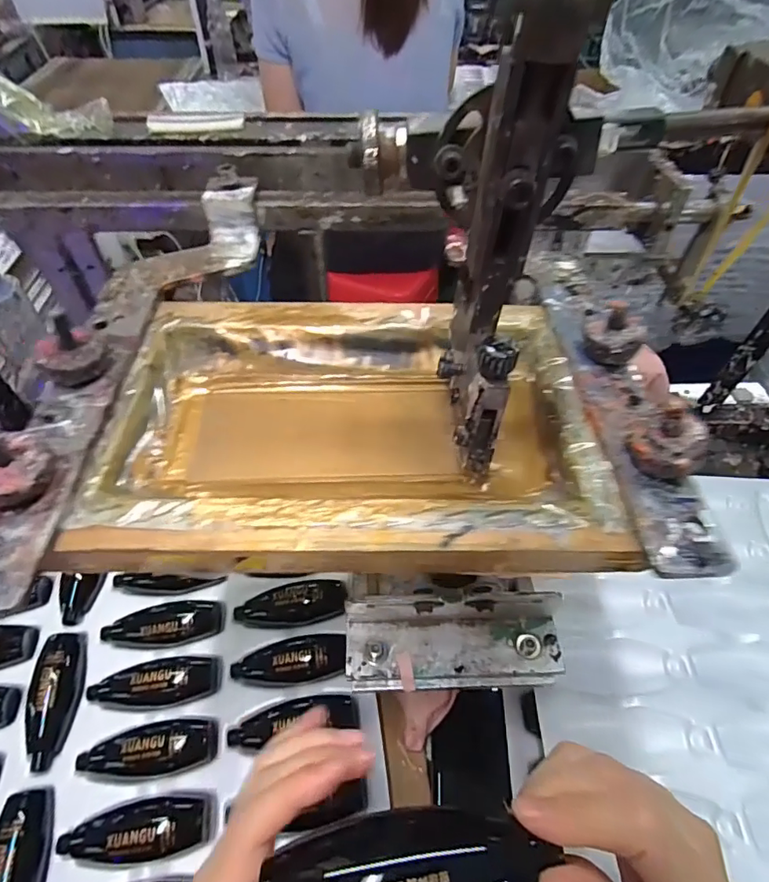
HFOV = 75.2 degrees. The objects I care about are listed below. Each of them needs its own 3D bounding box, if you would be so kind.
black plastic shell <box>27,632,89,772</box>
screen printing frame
[{"bbox_3d":[-0.275,0.211,0.416,0.036,0.023,0.101,-6,51,-6],"label":"black plastic shell"},{"bbox_3d":[-0.016,-0.009,0.255,0.227,0.028,0.168,0,51,-1],"label":"screen printing frame"}]

